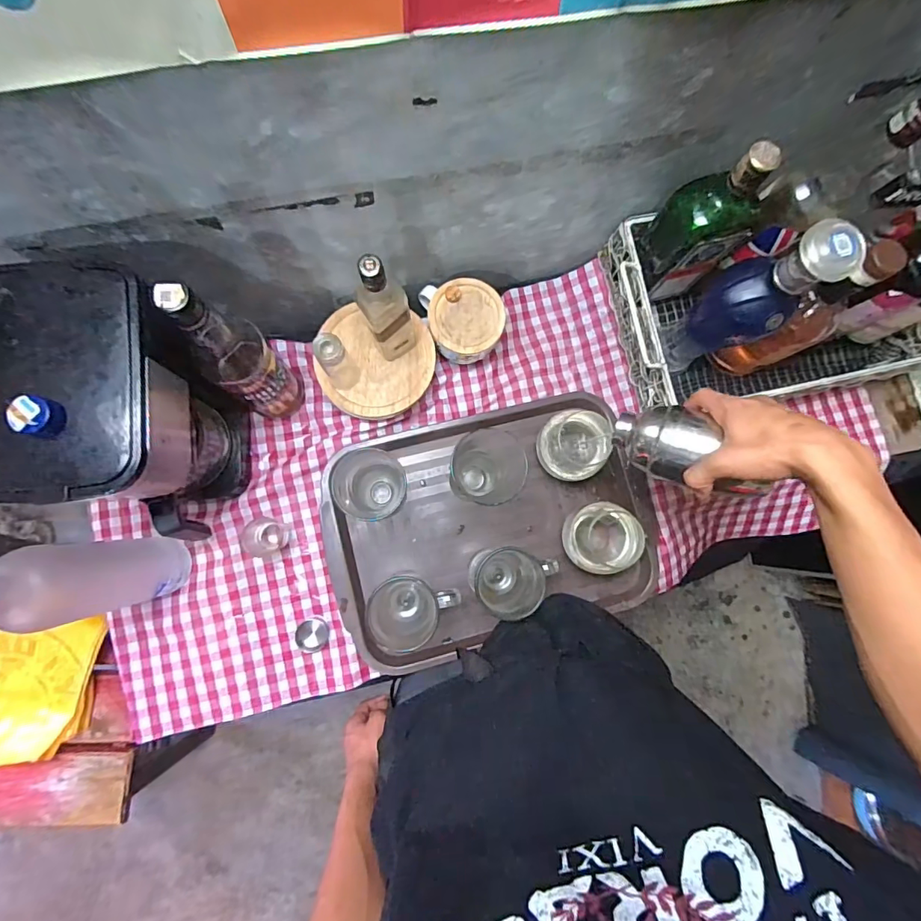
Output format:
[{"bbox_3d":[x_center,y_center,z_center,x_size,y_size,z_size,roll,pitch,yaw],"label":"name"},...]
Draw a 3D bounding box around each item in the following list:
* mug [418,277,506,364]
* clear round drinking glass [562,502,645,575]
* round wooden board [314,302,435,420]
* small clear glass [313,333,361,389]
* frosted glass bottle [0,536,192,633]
[{"bbox_3d":[0.004,-0.183,0.627,0.096,0.074,0.102,1,82,-5],"label":"mug"},{"bbox_3d":[0.182,0.102,0.618,0.088,0.072,0.087,1,82,-5],"label":"clear round drinking glass"},{"bbox_3d":[-0.108,-0.125,0.606,0.142,0.013,0.139,7,82,-4],"label":"round wooden board"},{"bbox_3d":[-0.144,-0.118,0.553,0.040,0.105,0.034,-30,86,-8],"label":"small clear glass"},{"bbox_3d":[-0.358,0.115,0.440,0.060,0.323,0.066,-16,84,-7],"label":"frosted glass bottle"}]

